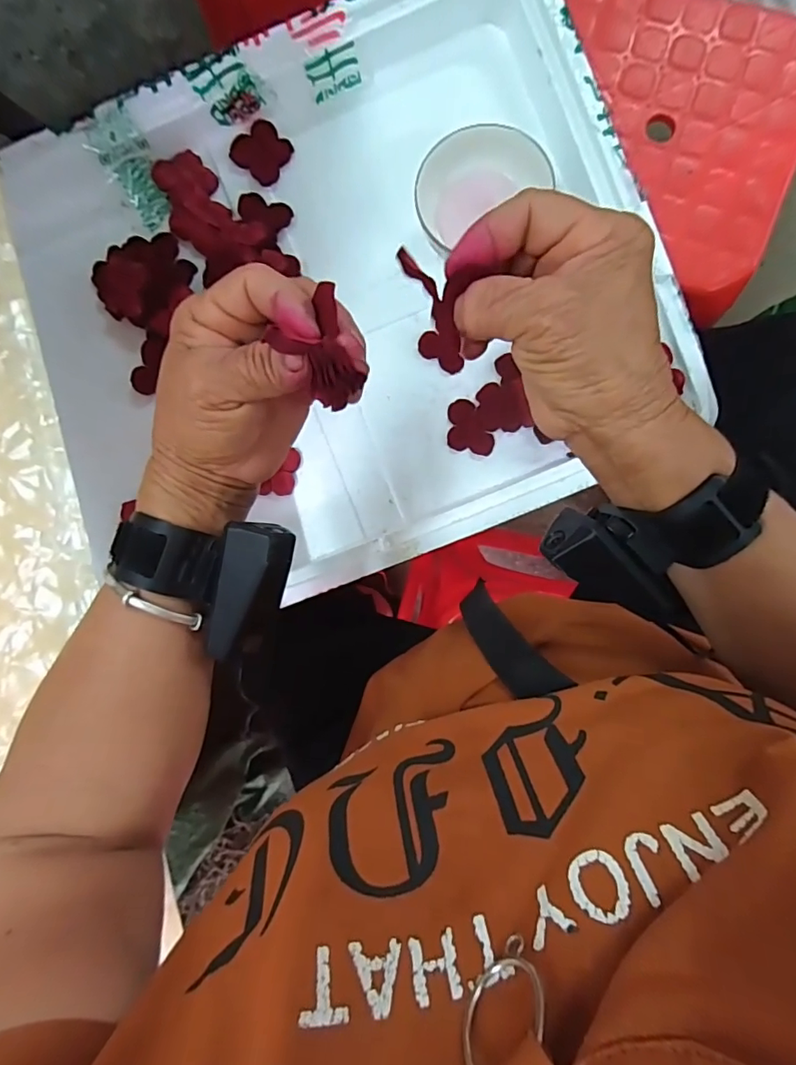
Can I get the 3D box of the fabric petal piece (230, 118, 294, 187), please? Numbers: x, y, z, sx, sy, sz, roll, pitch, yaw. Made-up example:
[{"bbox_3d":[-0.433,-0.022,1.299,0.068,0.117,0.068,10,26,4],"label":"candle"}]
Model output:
[{"bbox_3d":[-0.127,-0.356,0.474,0.053,0.009,0.048,41,94,3],"label":"fabric petal piece"}]

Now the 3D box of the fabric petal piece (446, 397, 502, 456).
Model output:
[{"bbox_3d":[0.070,-0.099,0.478,0.047,0.004,0.047,12,92,5],"label":"fabric petal piece"}]

